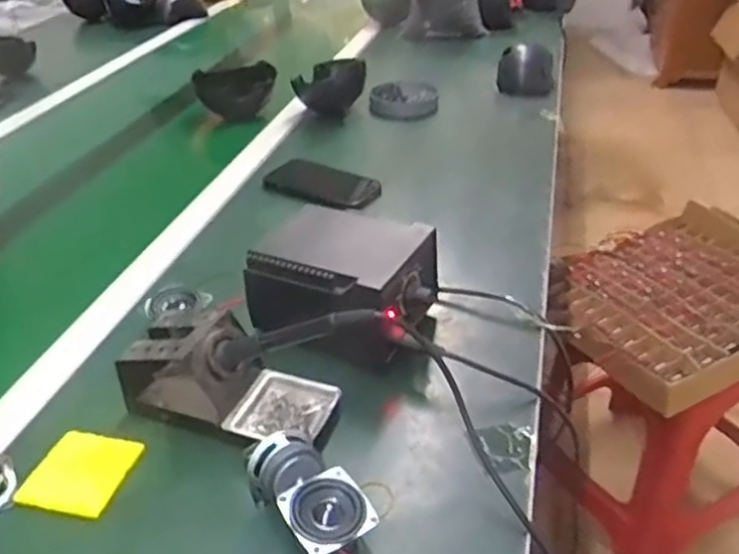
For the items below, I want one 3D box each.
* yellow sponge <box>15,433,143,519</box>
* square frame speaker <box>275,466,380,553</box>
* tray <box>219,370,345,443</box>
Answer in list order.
[{"bbox_3d":[-0.212,0.143,0.496,0.068,0.006,0.065,5,37,13],"label":"yellow sponge"},{"bbox_3d":[-0.026,0.163,0.447,0.053,0.035,0.056,-22,39,-26],"label":"square frame speaker"},{"bbox_3d":[-0.066,0.104,0.531,0.069,0.015,0.072,11,37,18],"label":"tray"}]

